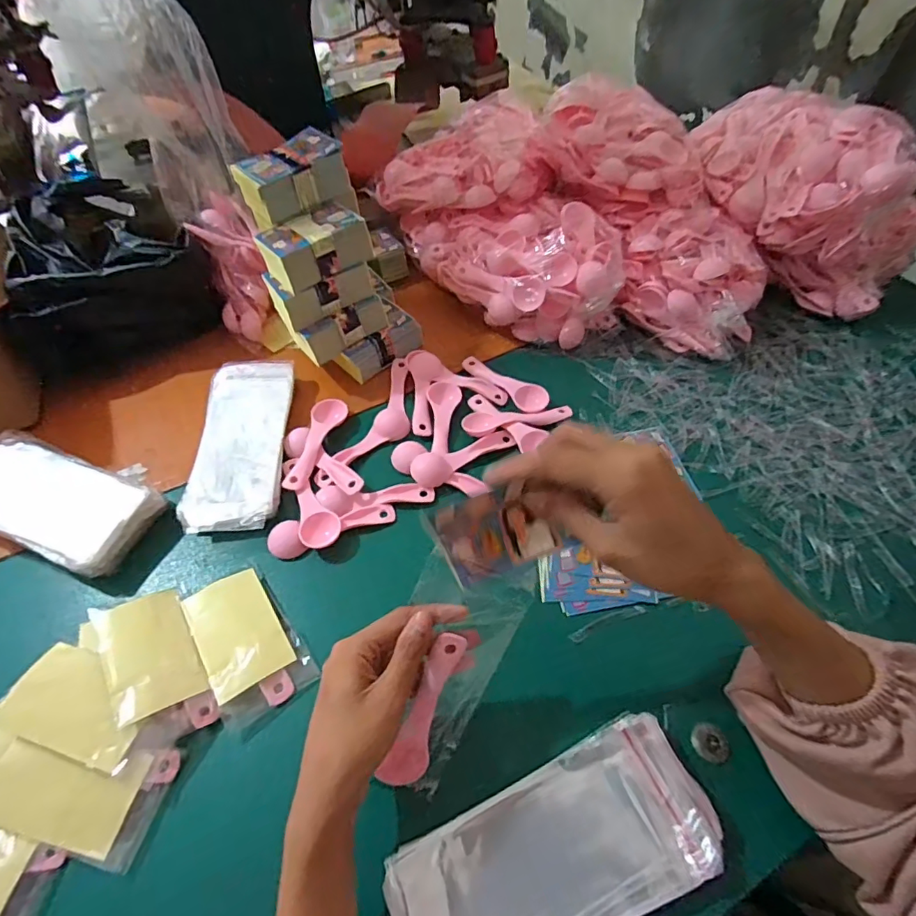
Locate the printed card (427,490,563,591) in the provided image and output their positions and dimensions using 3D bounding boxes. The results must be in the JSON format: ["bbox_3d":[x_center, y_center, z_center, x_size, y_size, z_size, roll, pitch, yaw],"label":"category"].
[{"bbox_3d":[0.021,0.044,0.299,0.064,0.054,0.007,-26,20,9],"label":"printed card"}]

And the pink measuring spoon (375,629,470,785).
[{"bbox_3d":[-0.020,0.163,0.327,0.026,0.005,0.109,22,98,1],"label":"pink measuring spoon"}]

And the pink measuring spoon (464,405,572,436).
[{"bbox_3d":[0.061,-0.041,0.528,0.111,0.014,0.033,-11,55,-6],"label":"pink measuring spoon"}]

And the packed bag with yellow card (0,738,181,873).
[{"bbox_3d":[-0.254,0.224,0.335,0.106,0.013,0.065,15,66,-4],"label":"packed bag with yellow card"}]

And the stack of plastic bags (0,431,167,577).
[{"bbox_3d":[-0.369,0.039,0.472,0.188,0.048,0.100,16,57,13],"label":"stack of plastic bags"}]

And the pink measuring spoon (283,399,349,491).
[{"bbox_3d":[-0.140,-0.015,0.508,0.033,0.012,0.109,7,55,7],"label":"pink measuring spoon"}]

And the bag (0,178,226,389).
[{"bbox_3d":[-0.420,-0.234,0.618,0.201,0.136,0.232,-26,58,-16],"label":"bag"}]

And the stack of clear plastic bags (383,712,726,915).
[{"bbox_3d":[0.057,0.238,0.302,0.191,0.016,0.087,-21,57,-13],"label":"stack of clear plastic bags"}]

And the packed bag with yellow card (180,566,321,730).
[{"bbox_3d":[-0.166,0.144,0.403,0.067,0.022,0.113,-31,59,-19],"label":"packed bag with yellow card"}]

